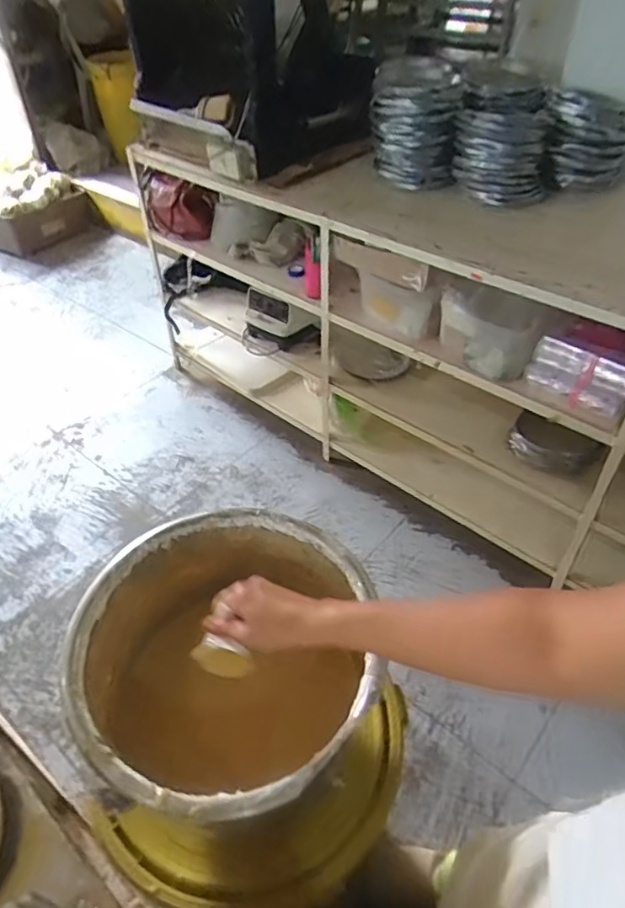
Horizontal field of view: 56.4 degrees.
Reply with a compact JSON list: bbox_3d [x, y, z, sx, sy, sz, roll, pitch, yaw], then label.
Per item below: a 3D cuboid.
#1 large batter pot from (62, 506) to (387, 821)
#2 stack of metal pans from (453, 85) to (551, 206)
[{"bbox_3d":[-0.094,0.276,0.716,0.329,0.232,0.334,-1,44,1],"label":"large batter pot"},{"bbox_3d":[0.454,-0.743,1.397,0.214,0.187,0.249,10,45,12],"label":"stack of metal pans"}]

